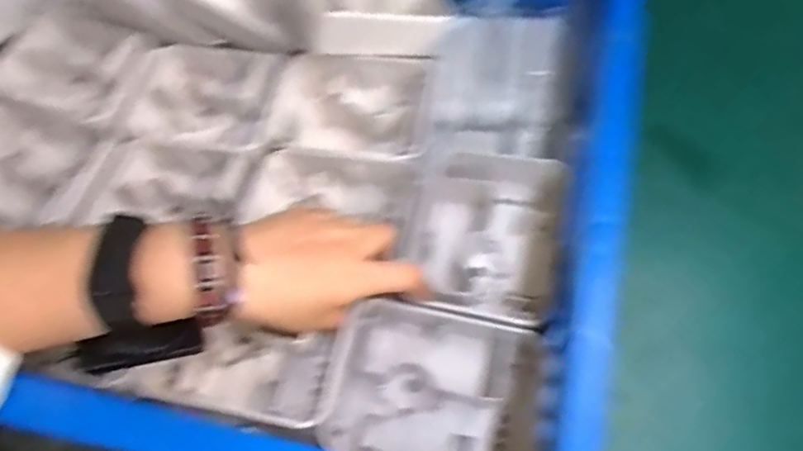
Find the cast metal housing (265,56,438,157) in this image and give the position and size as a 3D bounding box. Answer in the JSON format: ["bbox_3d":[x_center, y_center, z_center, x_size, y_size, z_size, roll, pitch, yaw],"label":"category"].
[{"bbox_3d":[-0.045,-0.099,0.468,0.132,0.031,0.096,6,64,7],"label":"cast metal housing"}]

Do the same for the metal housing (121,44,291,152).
[{"bbox_3d":[-0.174,-0.109,0.491,0.140,0.037,0.104,3,63,5],"label":"metal housing"}]

